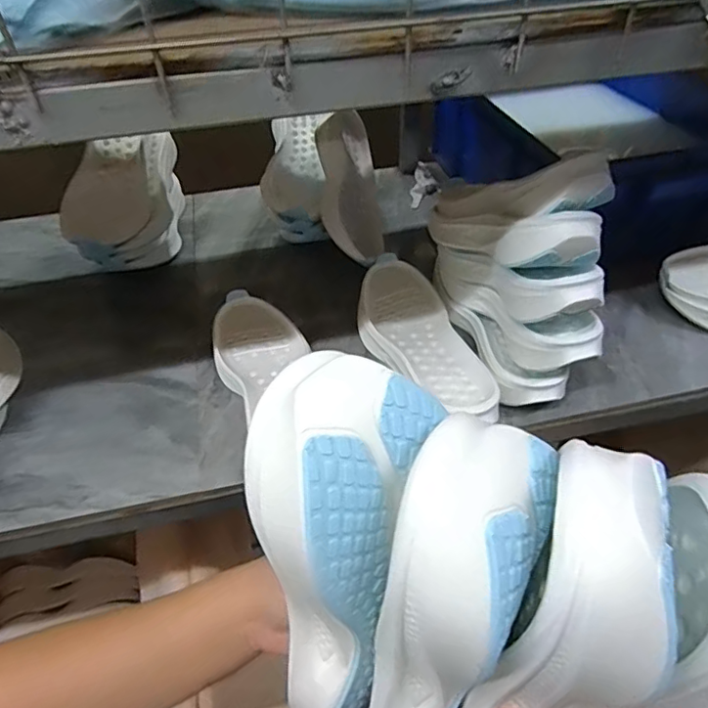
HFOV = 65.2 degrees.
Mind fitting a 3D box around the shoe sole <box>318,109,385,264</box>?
[{"bbox_3d":[-0.007,-0.241,0.817,0.087,0.069,0.268,-5,68,-3],"label":"shoe sole"}]

